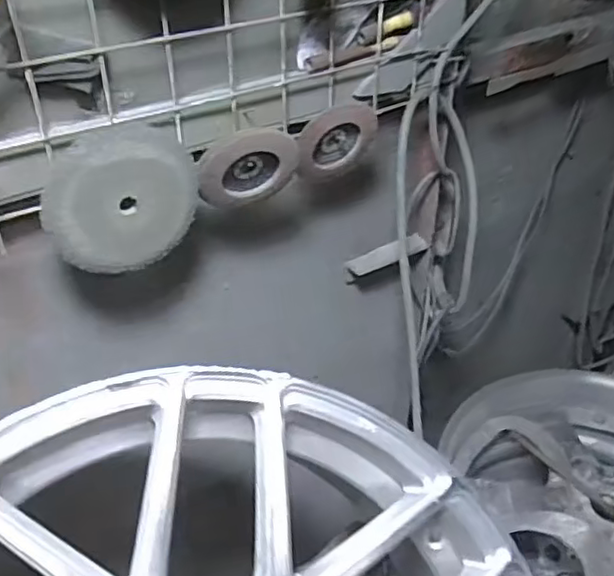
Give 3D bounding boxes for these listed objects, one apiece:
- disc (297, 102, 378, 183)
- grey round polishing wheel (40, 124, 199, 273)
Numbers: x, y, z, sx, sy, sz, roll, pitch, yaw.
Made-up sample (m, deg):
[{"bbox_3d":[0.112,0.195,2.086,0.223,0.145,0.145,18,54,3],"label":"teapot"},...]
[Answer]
[{"bbox_3d":[0.025,-0.141,0.636,0.092,0.079,0.028,-22,40,-26],"label":"disc"},{"bbox_3d":[-0.149,-0.070,0.530,0.126,0.121,0.013,-23,41,-27],"label":"grey round polishing wheel"}]

